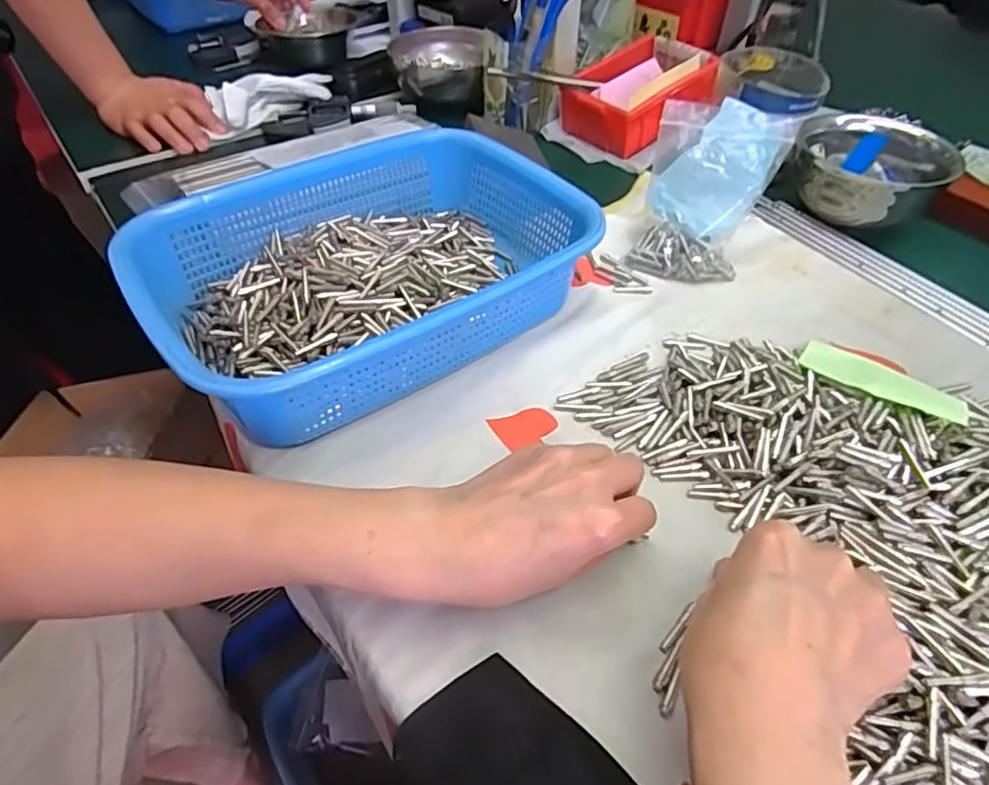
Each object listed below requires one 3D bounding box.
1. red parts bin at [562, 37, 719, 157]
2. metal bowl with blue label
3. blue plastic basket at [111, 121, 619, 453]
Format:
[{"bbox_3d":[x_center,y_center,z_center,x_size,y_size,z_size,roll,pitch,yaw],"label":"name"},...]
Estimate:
[{"bbox_3d":[0.152,-0.309,0.644,0.146,0.068,0.109,-26,52,-23],"label":"red parts bin"},{"bbox_3d":[0.322,-0.189,0.532,0.119,0.065,0.105,21,50,17],"label":"metal bowl with blue label"},{"bbox_3d":[-0.082,-0.086,0.426,0.278,0.073,0.209,-30,54,-26],"label":"blue plastic basket"}]

